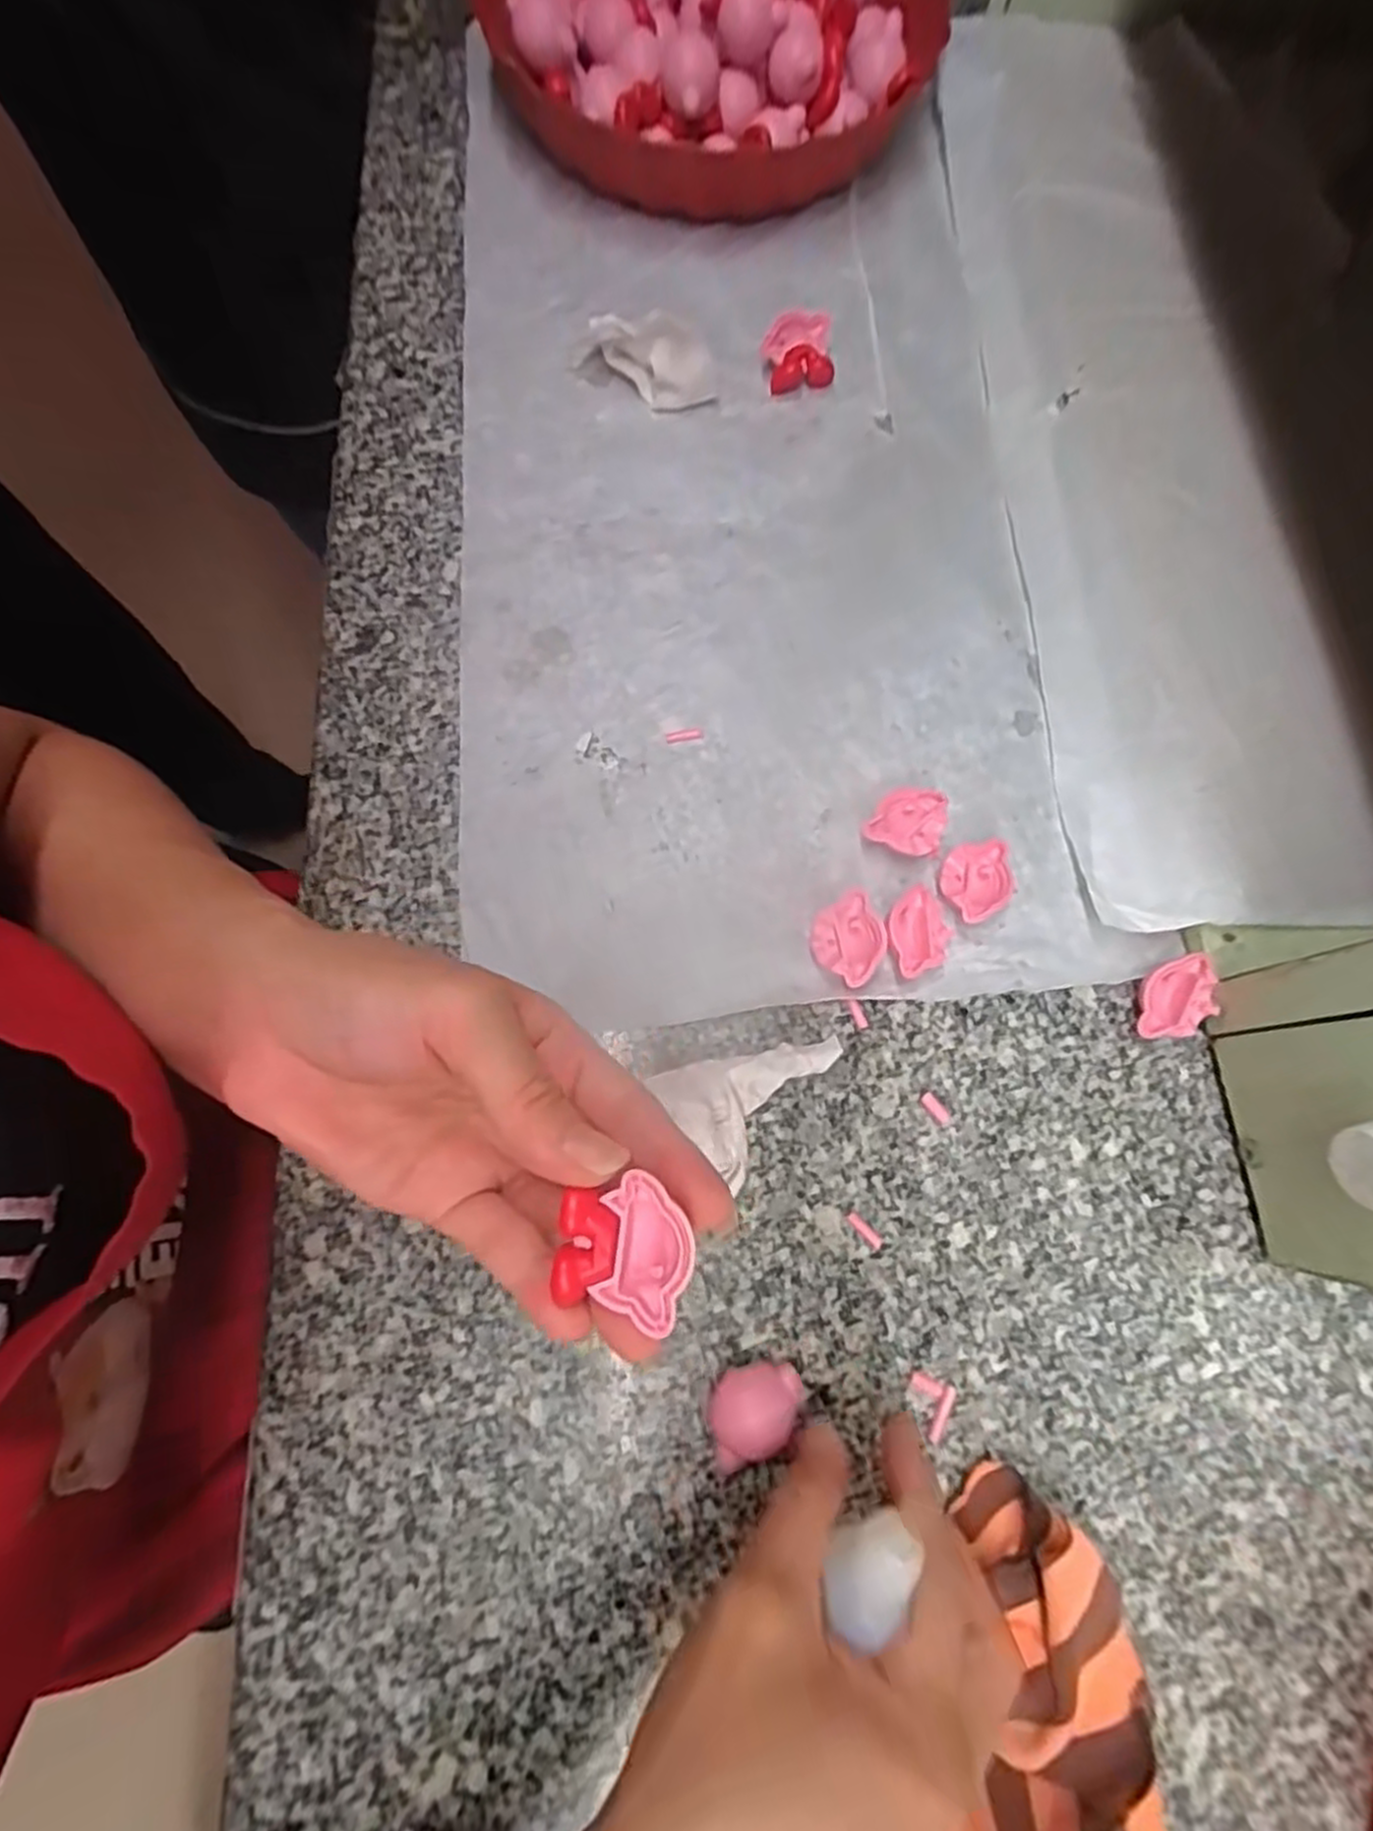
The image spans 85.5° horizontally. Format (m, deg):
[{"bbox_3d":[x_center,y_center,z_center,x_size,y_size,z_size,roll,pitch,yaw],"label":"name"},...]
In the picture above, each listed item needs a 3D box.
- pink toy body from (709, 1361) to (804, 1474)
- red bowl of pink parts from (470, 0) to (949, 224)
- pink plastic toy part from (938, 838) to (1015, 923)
[{"bbox_3d":[0.024,0.170,0.254,0.032,0.014,0.030,0,75,-2],"label":"pink toy body"},{"bbox_3d":[0.010,-0.498,0.405,0.221,0.068,0.248,-14,76,-5],"label":"red bowl of pink parts"},{"bbox_3d":[0.119,-0.013,0.306,0.031,0.014,0.031,0,75,-2],"label":"pink plastic toy part"}]

